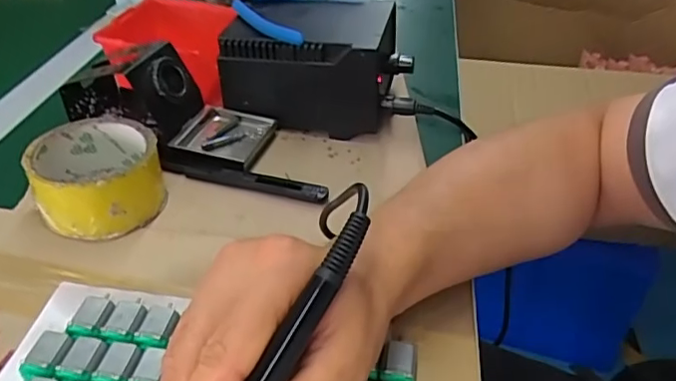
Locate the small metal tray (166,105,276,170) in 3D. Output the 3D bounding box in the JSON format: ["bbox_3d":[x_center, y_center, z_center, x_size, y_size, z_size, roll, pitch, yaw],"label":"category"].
[{"bbox_3d":[-0.094,-0.045,0.477,0.068,0.017,0.070,12,39,13],"label":"small metal tray"}]

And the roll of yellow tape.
[{"bbox_3d":[-0.171,-0.009,0.402,0.083,0.054,0.083,-13,40,-20],"label":"roll of yellow tape"}]

